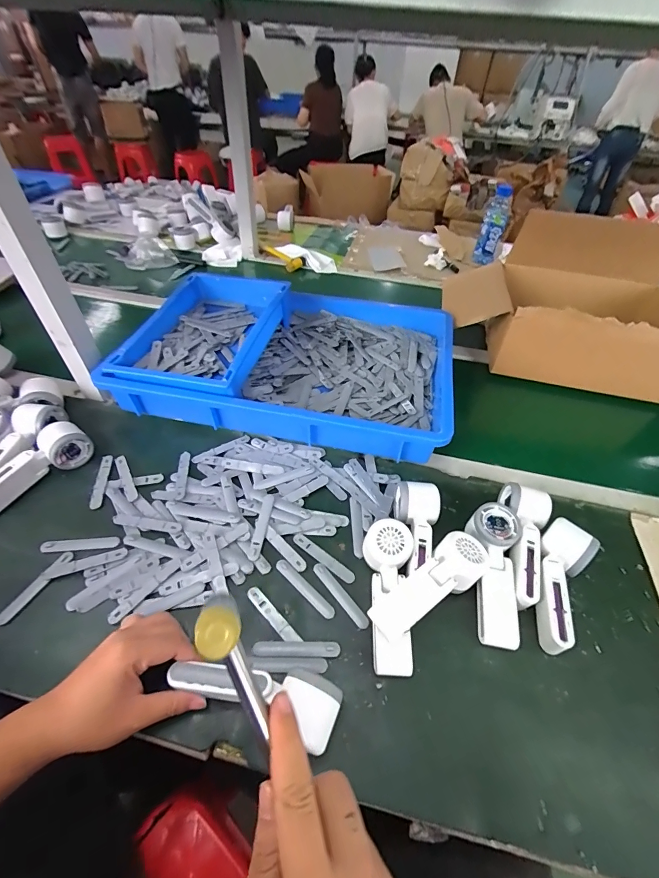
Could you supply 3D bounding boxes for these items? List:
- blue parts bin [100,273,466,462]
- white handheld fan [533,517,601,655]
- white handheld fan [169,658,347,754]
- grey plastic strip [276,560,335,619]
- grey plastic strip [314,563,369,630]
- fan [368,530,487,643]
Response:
[{"bbox_3d":[-0.063,-0.159,0.714,0.556,0.104,0.394,10,47,7],"label":"blue parts bin"},{"bbox_3d":[0.280,0.175,0.465,0.058,0.052,0.160,25,50,19],"label":"white handheld fan"},{"bbox_3d":[-0.075,0.257,0.371,0.168,0.035,0.056,4,47,9],"label":"white handheld fan"},{"bbox_3d":[-0.032,0.189,0.479,0.096,0.004,0.016,35,54,26],"label":"grey plastic strip"},{"bbox_3d":[0.014,0.196,0.477,0.018,0.006,0.095,-30,55,-28],"label":"grey plastic strip"},{"bbox_3d":[0.119,0.177,0.453,0.165,0.056,0.058,-28,54,-26],"label":"fan"}]

